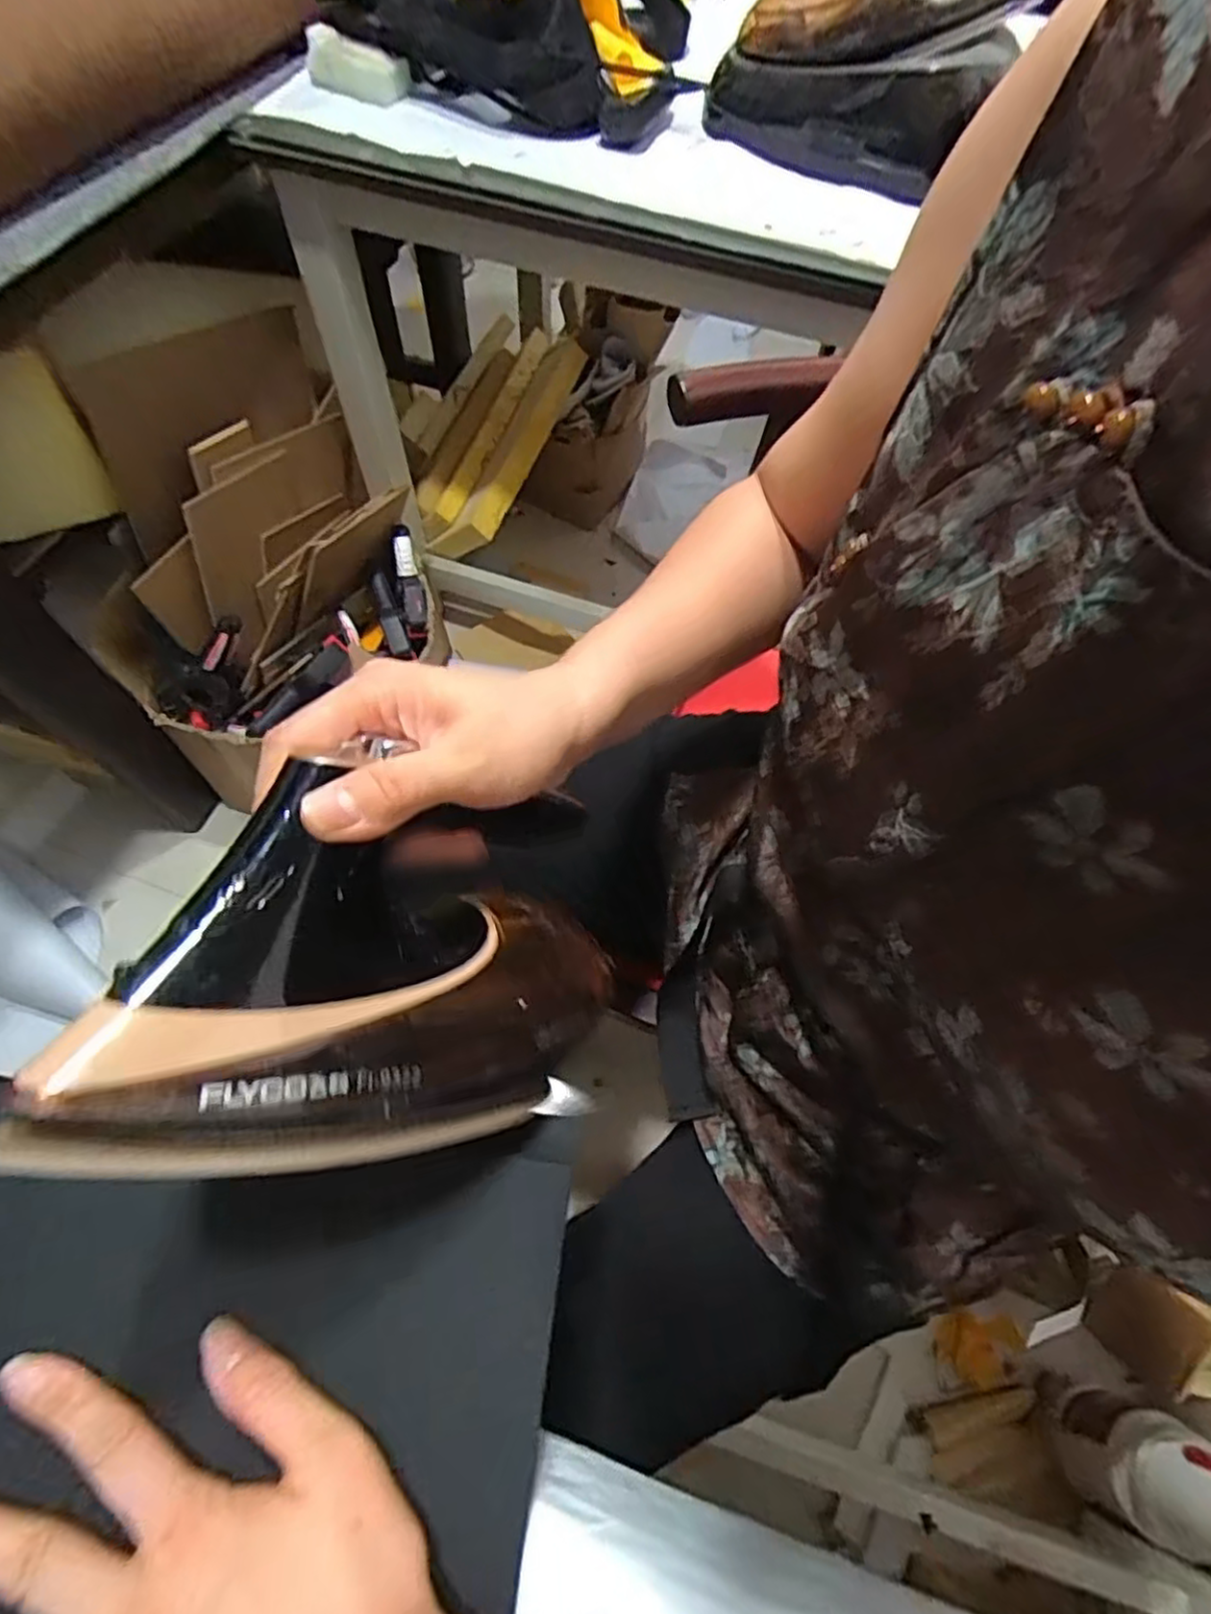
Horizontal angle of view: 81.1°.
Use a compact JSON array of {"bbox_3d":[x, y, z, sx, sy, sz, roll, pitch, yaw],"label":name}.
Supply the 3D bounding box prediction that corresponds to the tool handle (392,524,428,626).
[{"bbox_3d":[-0.295,-0.346,1.060,0.034,0.029,0.144,-11,95,-9],"label":"tool handle"}]

